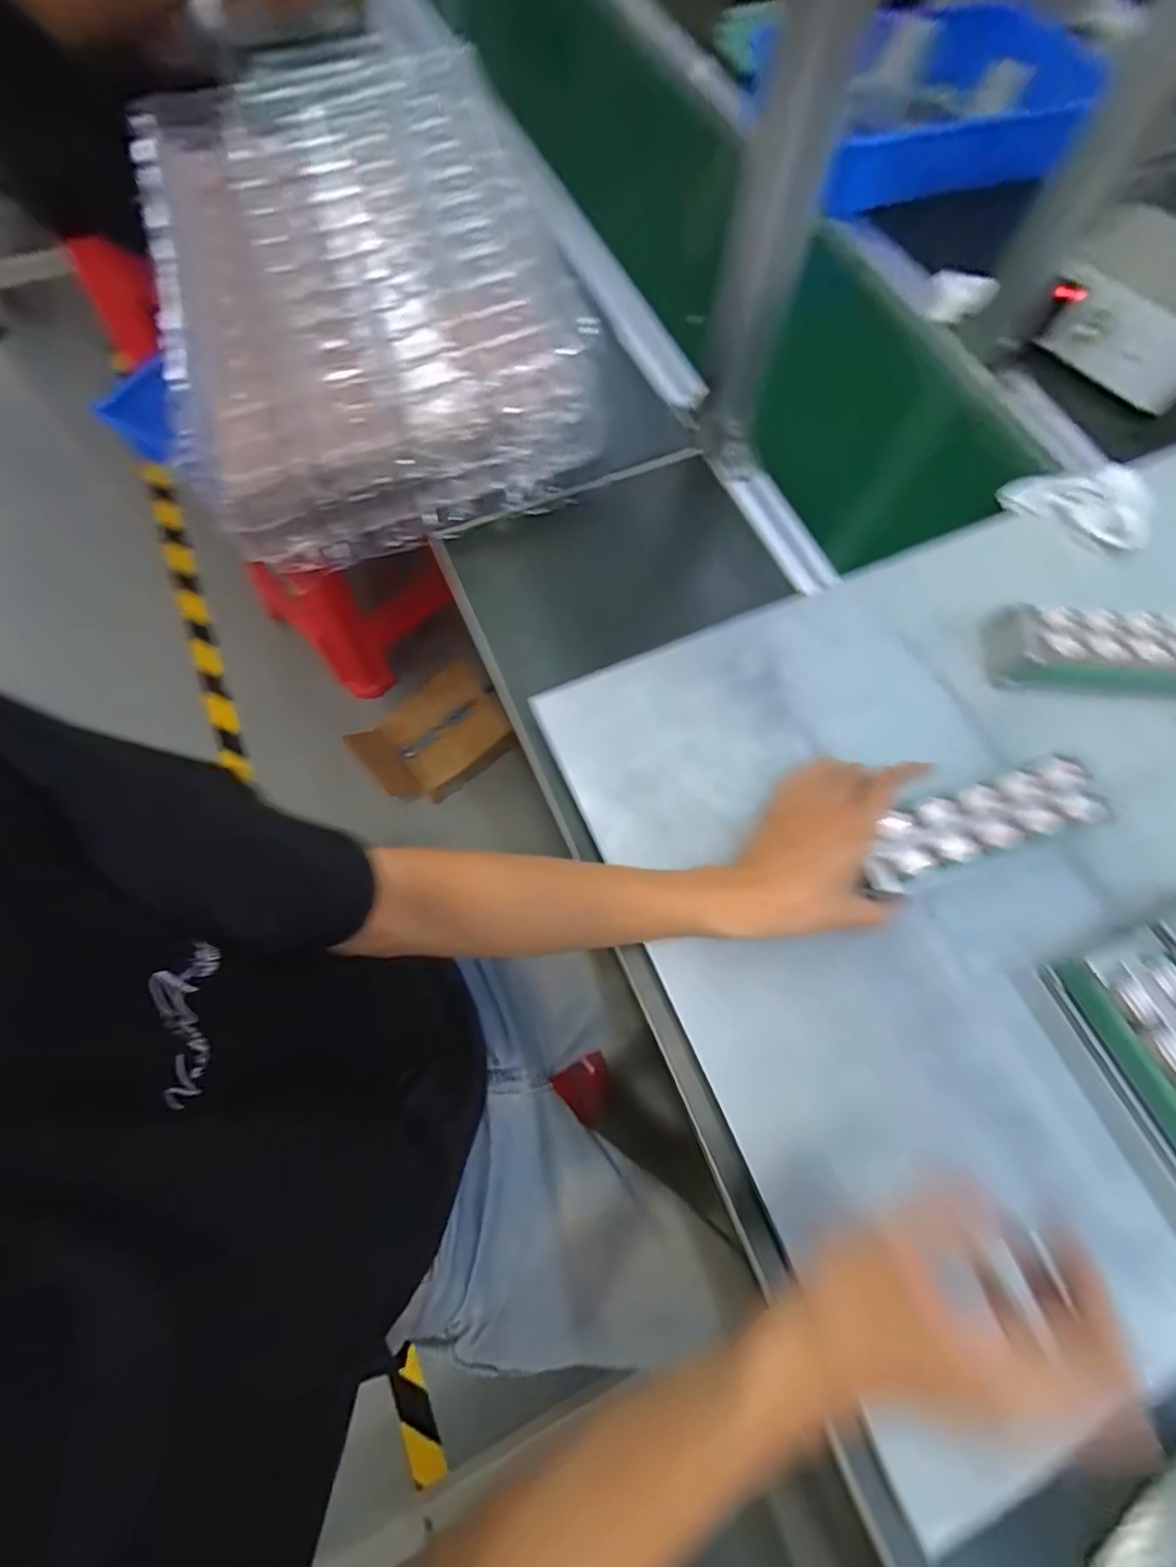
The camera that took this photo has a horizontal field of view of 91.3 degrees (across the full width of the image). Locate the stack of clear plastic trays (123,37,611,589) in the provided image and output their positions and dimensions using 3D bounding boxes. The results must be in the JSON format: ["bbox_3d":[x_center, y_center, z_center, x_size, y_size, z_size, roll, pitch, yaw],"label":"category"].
[{"bbox_3d":[-0.226,-0.494,0.578,0.353,0.115,0.543,-17,72,-8],"label":"stack of clear plastic trays"}]

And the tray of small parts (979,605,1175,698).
[{"bbox_3d":[0.426,-0.103,0.466,0.194,0.048,0.062,7,70,0],"label":"tray of small parts"}]

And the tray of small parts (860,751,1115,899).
[{"bbox_3d":[0.270,0.031,0.405,0.186,0.032,0.053,-18,72,-9],"label":"tray of small parts"}]

